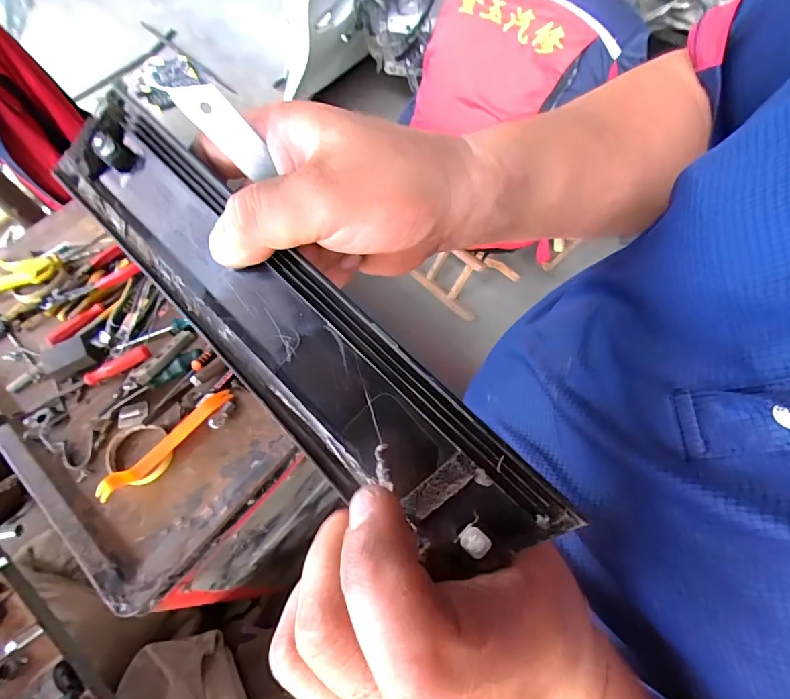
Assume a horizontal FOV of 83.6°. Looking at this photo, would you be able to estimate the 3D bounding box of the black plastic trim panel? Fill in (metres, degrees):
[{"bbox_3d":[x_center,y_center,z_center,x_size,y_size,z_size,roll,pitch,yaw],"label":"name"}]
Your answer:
[{"bbox_3d":[-0.058,-0.017,0.192,0.278,0.014,0.057,43,94,17],"label":"black plastic trim panel"}]

